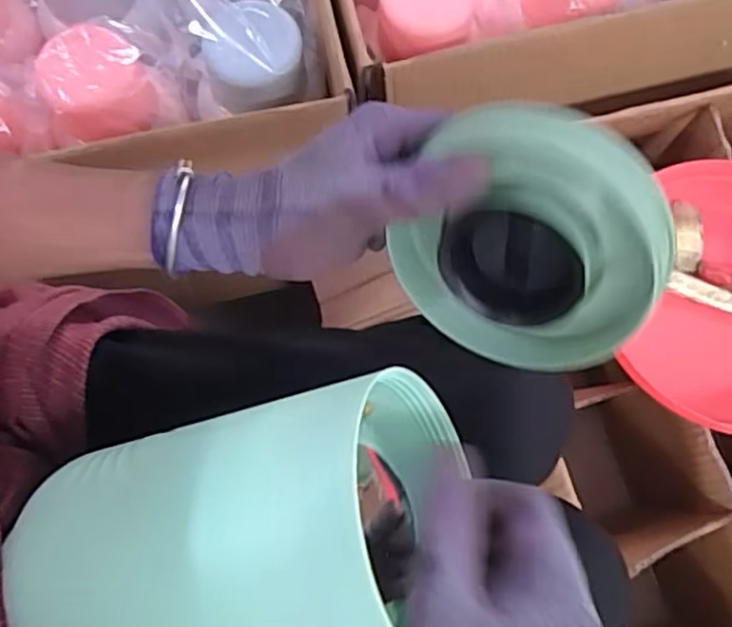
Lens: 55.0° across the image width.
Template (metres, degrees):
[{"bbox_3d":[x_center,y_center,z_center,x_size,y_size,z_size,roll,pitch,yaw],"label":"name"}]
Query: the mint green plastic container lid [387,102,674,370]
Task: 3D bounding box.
[{"bbox_3d":[0.072,-0.028,0.317,0.116,0.123,0.021,-12,35,25],"label":"mint green plastic container lid"}]

